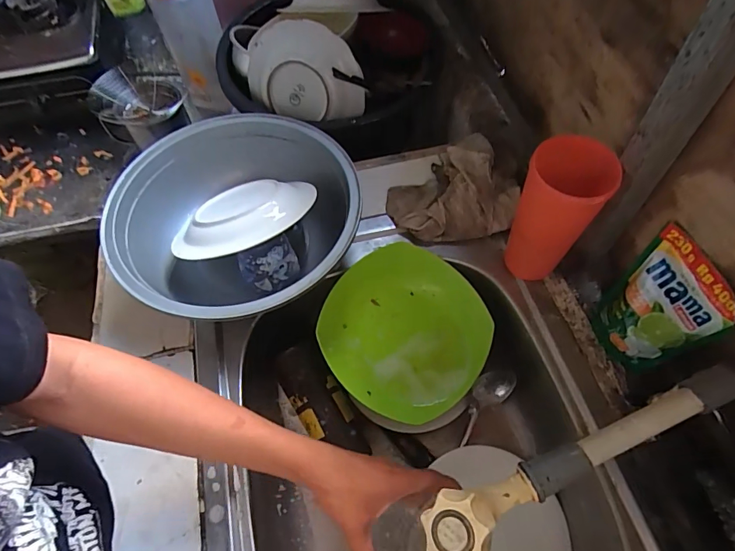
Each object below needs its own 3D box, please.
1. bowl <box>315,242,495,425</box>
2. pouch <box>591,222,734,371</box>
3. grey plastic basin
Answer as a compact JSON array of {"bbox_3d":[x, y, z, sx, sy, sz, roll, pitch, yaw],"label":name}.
[{"bbox_3d":[0.052,0.070,0.560,0.212,0.050,0.210,-41,68,-19],"label":"bowl"},{"bbox_3d":[0.306,0.035,0.461,0.043,0.155,0.107,-16,62,-8],"label":"pouch"},{"bbox_3d":[-0.163,-0.066,0.550,0.294,0.102,0.297,0,61,0],"label":"grey plastic basin"}]

